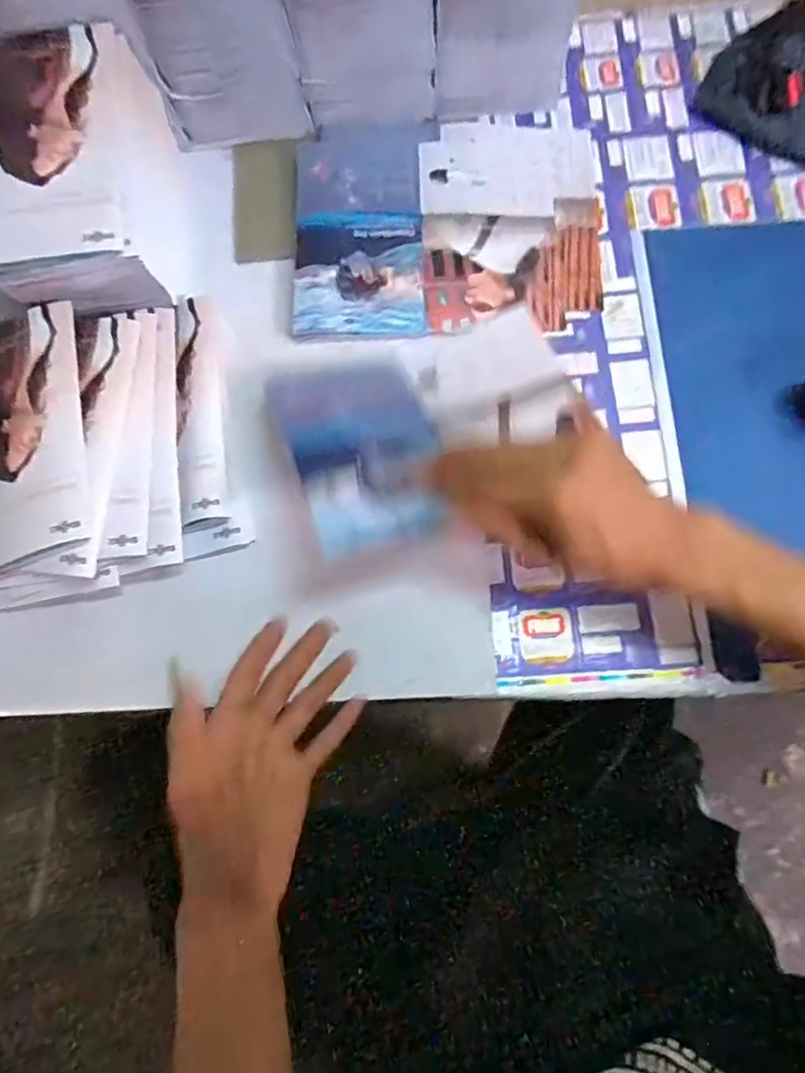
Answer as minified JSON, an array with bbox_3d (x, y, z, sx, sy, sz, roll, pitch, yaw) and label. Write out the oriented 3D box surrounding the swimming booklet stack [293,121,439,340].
[{"bbox_3d":[-0.032,-0.251,0.482,0.105,0.014,0.200,-3,75,3],"label":"swimming booklet stack"}]

